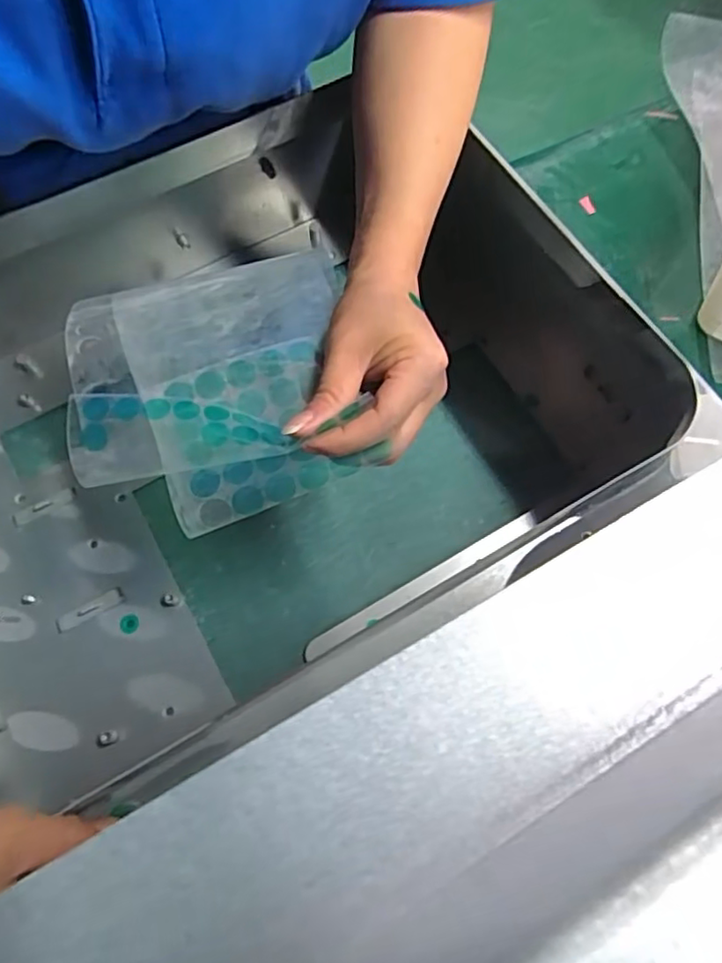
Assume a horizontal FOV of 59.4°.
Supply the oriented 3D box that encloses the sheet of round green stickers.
[{"bbox_3d":[-0.071,-0.053,0.305,0.133,0.032,0.140,-16,69,-7],"label":"sheet of round green stickers"}]

